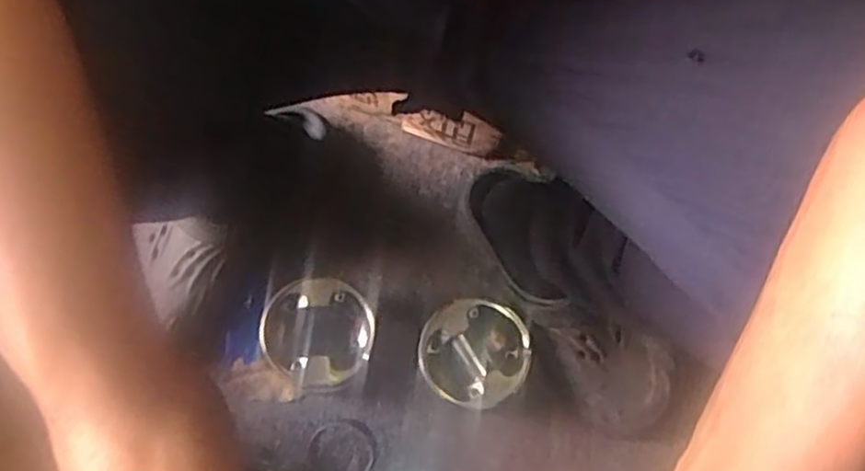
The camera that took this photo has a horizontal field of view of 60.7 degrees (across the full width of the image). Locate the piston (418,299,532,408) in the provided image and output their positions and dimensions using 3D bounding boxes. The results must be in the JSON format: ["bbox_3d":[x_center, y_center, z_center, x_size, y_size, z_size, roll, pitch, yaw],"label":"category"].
[{"bbox_3d":[0.034,0.106,0.642,0.091,0.082,0.088,-2,73,-3],"label":"piston"}]

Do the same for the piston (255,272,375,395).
[{"bbox_3d":[-0.097,0.087,0.631,0.089,0.101,0.081,1,73,-2],"label":"piston"}]

